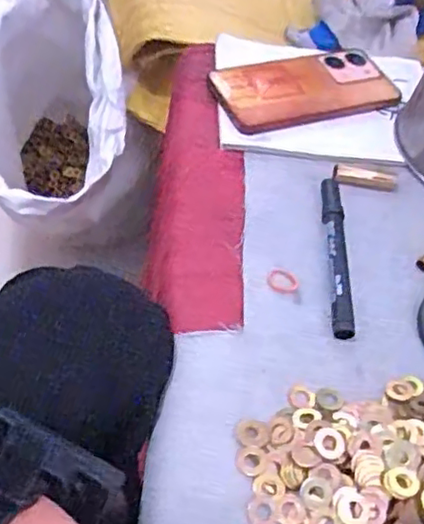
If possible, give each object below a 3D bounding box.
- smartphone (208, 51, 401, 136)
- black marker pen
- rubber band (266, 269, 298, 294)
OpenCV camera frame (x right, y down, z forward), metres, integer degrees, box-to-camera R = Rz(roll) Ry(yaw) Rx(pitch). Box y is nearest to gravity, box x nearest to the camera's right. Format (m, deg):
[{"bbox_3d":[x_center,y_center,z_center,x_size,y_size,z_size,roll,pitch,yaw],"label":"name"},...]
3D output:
[{"bbox_3d":[0.082,-0.153,0.556,0.158,0.012,0.075,-15,68,-17],"label":"smartphone"},{"bbox_3d":[0.087,-0.006,0.450,0.015,0.015,0.132,6,50,-5],"label":"black marker pen"},{"bbox_3d":[0.049,0.014,0.441,0.021,0.004,0.017,18,50,5],"label":"rubber band"}]

